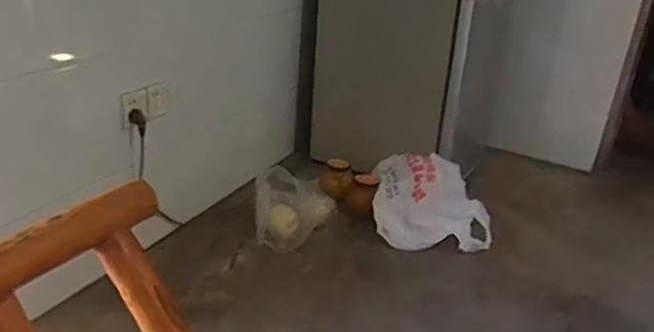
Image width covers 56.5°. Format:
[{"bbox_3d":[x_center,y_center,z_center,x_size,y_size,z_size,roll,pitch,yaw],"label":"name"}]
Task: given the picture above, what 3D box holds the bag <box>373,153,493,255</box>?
[{"bbox_3d":[0.327,0.108,1.917,0.344,0.208,0.252,7,24,3],"label":"bag"}]

